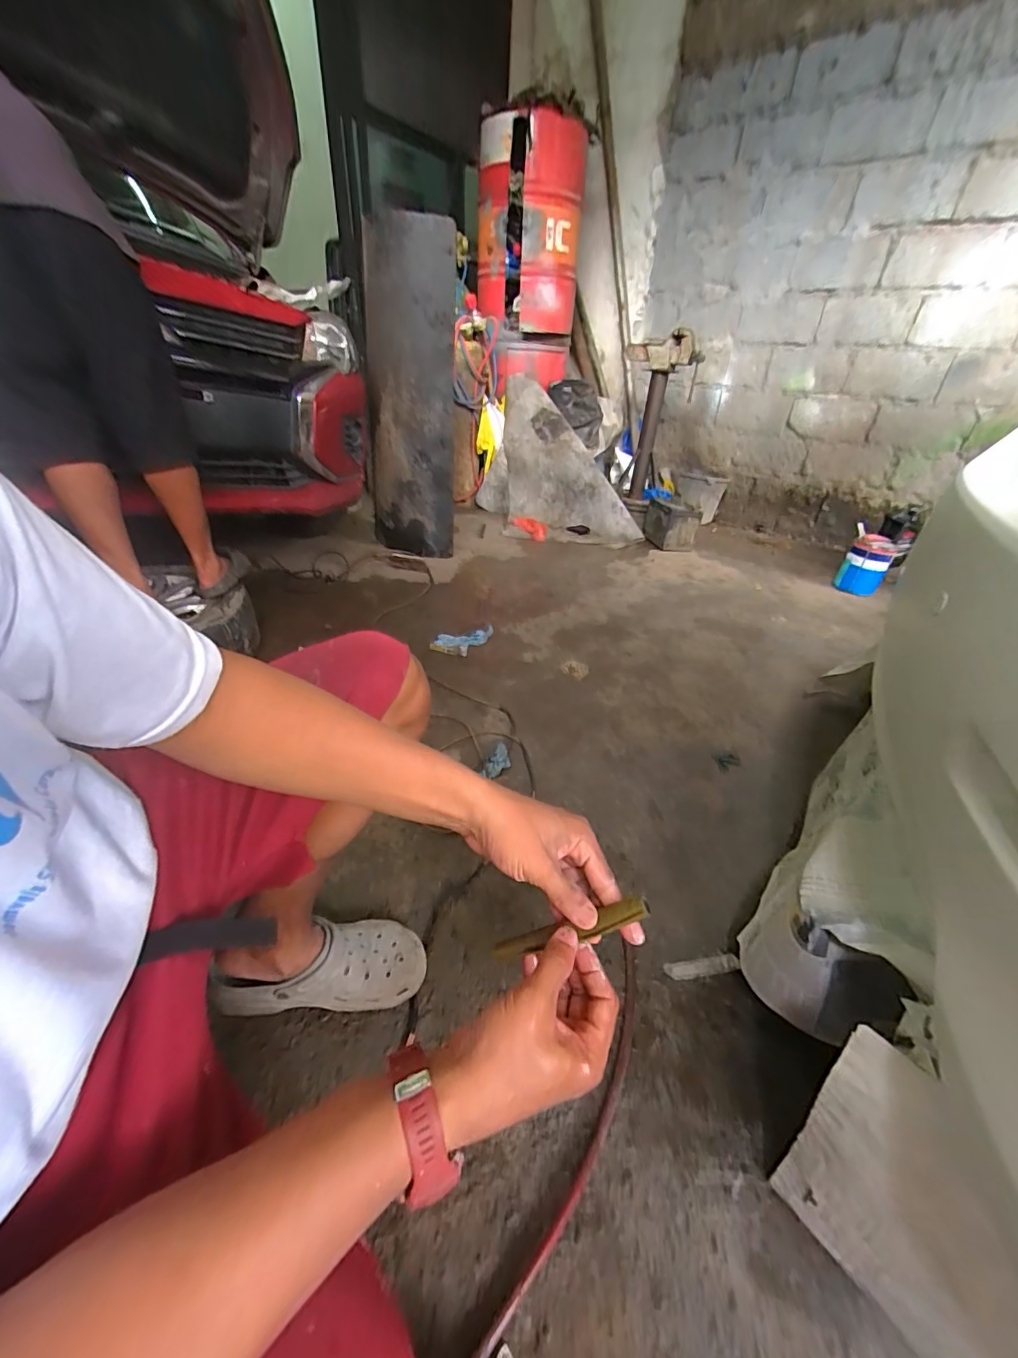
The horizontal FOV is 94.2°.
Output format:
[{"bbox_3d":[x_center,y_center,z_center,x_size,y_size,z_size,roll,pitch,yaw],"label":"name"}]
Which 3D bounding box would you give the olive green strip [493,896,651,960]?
[{"bbox_3d":[0.048,0.204,0.383,0.139,0.010,0.020,-26,27,21],"label":"olive green strip"}]

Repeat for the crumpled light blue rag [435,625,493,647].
[{"bbox_3d":[-0.134,-0.131,1.534,0.200,0.029,0.085,-12,36,-22],"label":"crumpled light blue rag"}]

